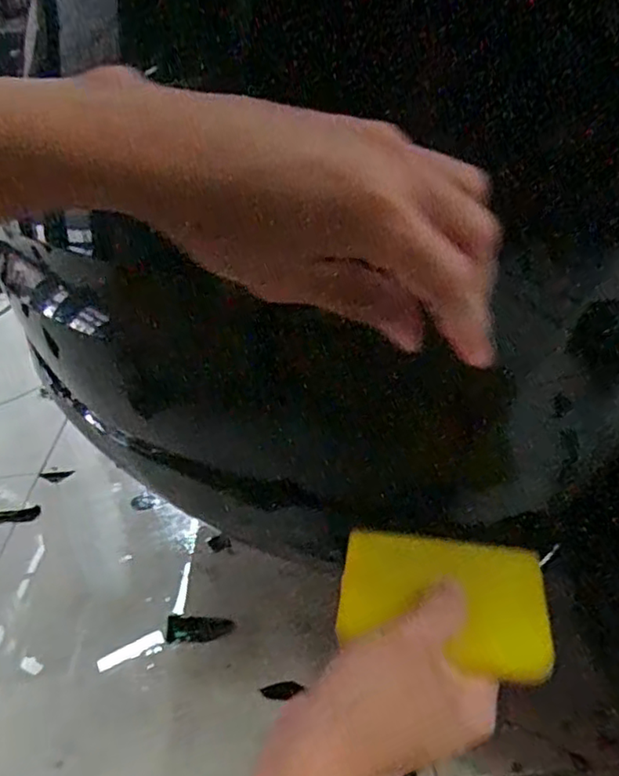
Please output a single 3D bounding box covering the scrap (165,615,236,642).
[{"bbox_3d":[-0.147,0.321,0.840,0.090,0.013,0.035,-3,32,5],"label":"scrap"}]

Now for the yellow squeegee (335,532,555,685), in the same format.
[{"bbox_3d":[0.066,0.105,0.314,0.098,0.009,0.072,2,39,10],"label":"yellow squeegee"}]

